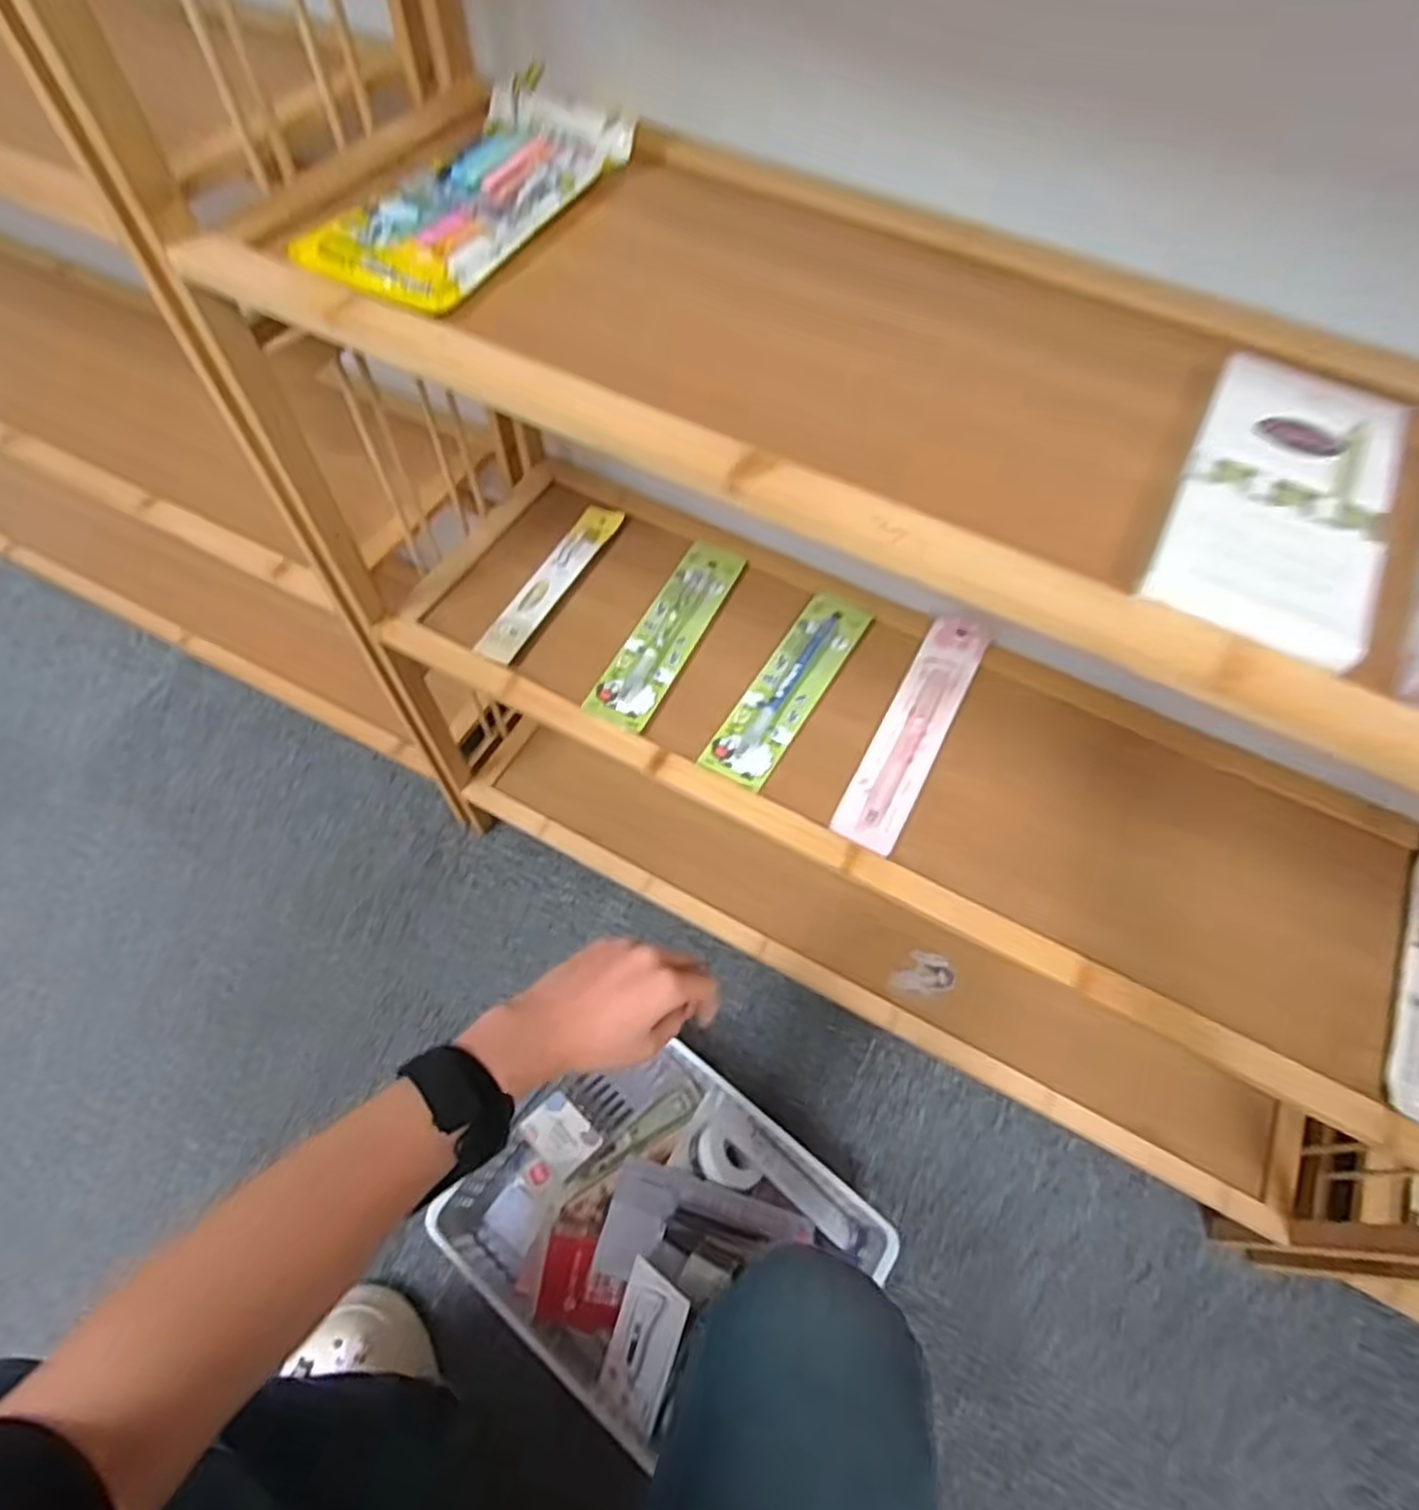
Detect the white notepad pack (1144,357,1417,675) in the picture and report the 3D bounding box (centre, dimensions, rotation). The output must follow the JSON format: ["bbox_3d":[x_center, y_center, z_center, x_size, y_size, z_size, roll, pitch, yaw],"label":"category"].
[{"bbox_3d":[0.215,-0.097,0.289,0.070,0.008,0.149,27,64,11],"label":"white notepad pack"}]

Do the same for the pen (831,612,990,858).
[{"bbox_3d":[0.150,-0.021,0.561,0.045,0.013,0.203,25,60,14],"label":"pen"}]

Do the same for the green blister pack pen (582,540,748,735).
[{"bbox_3d":[-0.030,-0.097,0.594,0.050,0.008,0.185,22,59,13],"label":"green blister pack pen"}]

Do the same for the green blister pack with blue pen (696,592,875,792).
[{"bbox_3d":[0.061,-0.053,0.574,0.051,0.010,0.178,28,61,16],"label":"green blister pack with blue pen"}]

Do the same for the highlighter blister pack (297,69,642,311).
[{"bbox_3d":[-0.113,-0.274,0.376,0.081,0.018,0.174,24,60,14],"label":"highlighter blister pack"}]

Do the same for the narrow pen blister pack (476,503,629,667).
[{"bbox_3d":[-0.123,-0.140,0.613,0.029,0.010,0.174,23,59,13],"label":"narrow pen blister pack"}]

